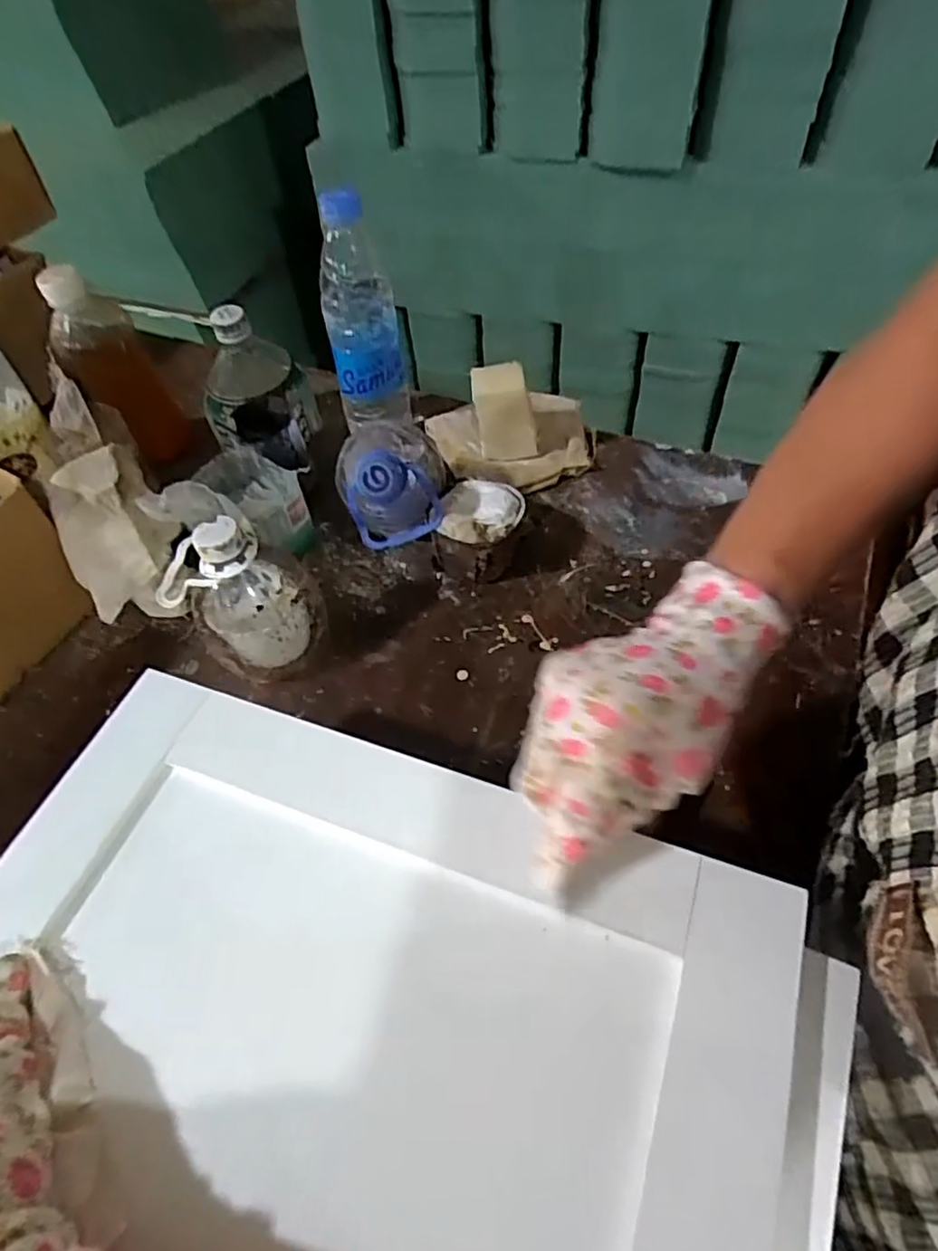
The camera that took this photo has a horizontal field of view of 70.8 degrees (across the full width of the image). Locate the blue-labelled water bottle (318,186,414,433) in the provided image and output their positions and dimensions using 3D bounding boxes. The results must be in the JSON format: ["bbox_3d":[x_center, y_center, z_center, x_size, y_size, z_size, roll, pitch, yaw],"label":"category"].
[{"bbox_3d":[-0.093,-0.267,0.582,0.064,0.196,0.064,-9,54,-2],"label":"blue-labelled water bottle"}]

